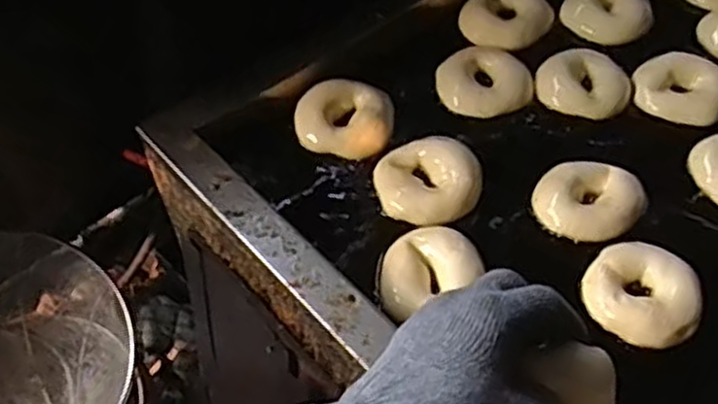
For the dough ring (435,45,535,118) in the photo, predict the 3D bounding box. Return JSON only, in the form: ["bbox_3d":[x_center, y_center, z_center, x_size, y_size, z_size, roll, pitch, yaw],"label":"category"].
[{"bbox_3d":[0.134,-0.129,0.818,0.097,0.021,0.083,-18,56,-13],"label":"dough ring"}]

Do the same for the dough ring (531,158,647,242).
[{"bbox_3d":[0.215,-0.001,0.721,0.095,0.020,0.085,-28,59,-19],"label":"dough ring"}]

